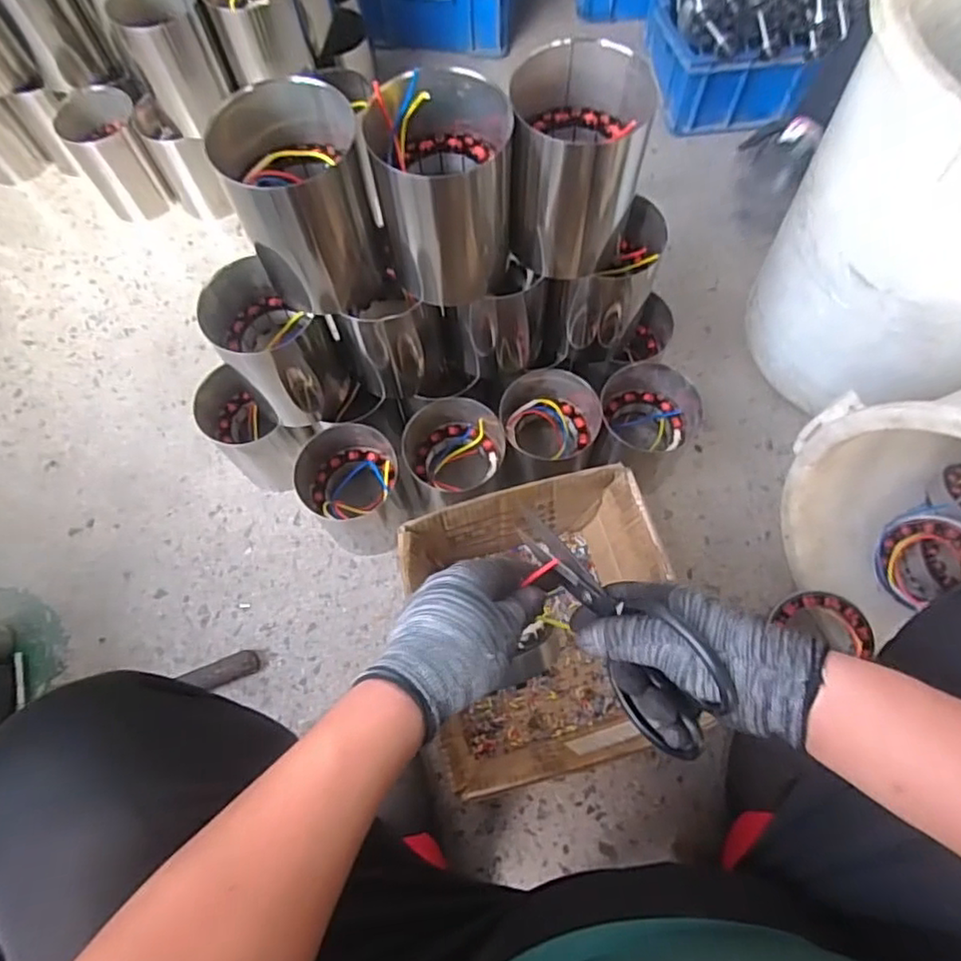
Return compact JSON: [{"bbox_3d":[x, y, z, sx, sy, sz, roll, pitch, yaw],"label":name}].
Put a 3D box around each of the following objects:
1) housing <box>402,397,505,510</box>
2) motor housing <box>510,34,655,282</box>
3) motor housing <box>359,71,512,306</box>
[{"bbox_3d":[-0.035,-0.027,0.828,0.121,0.135,0.116,-1,69,2],"label":"housing"},{"bbox_3d":[0.086,-0.295,0.608,0.117,0.168,0.111,0,69,2],"label":"motor housing"},{"bbox_3d":[-0.032,-0.271,0.606,0.123,0.172,0.119,-8,69,-1],"label":"motor housing"}]

